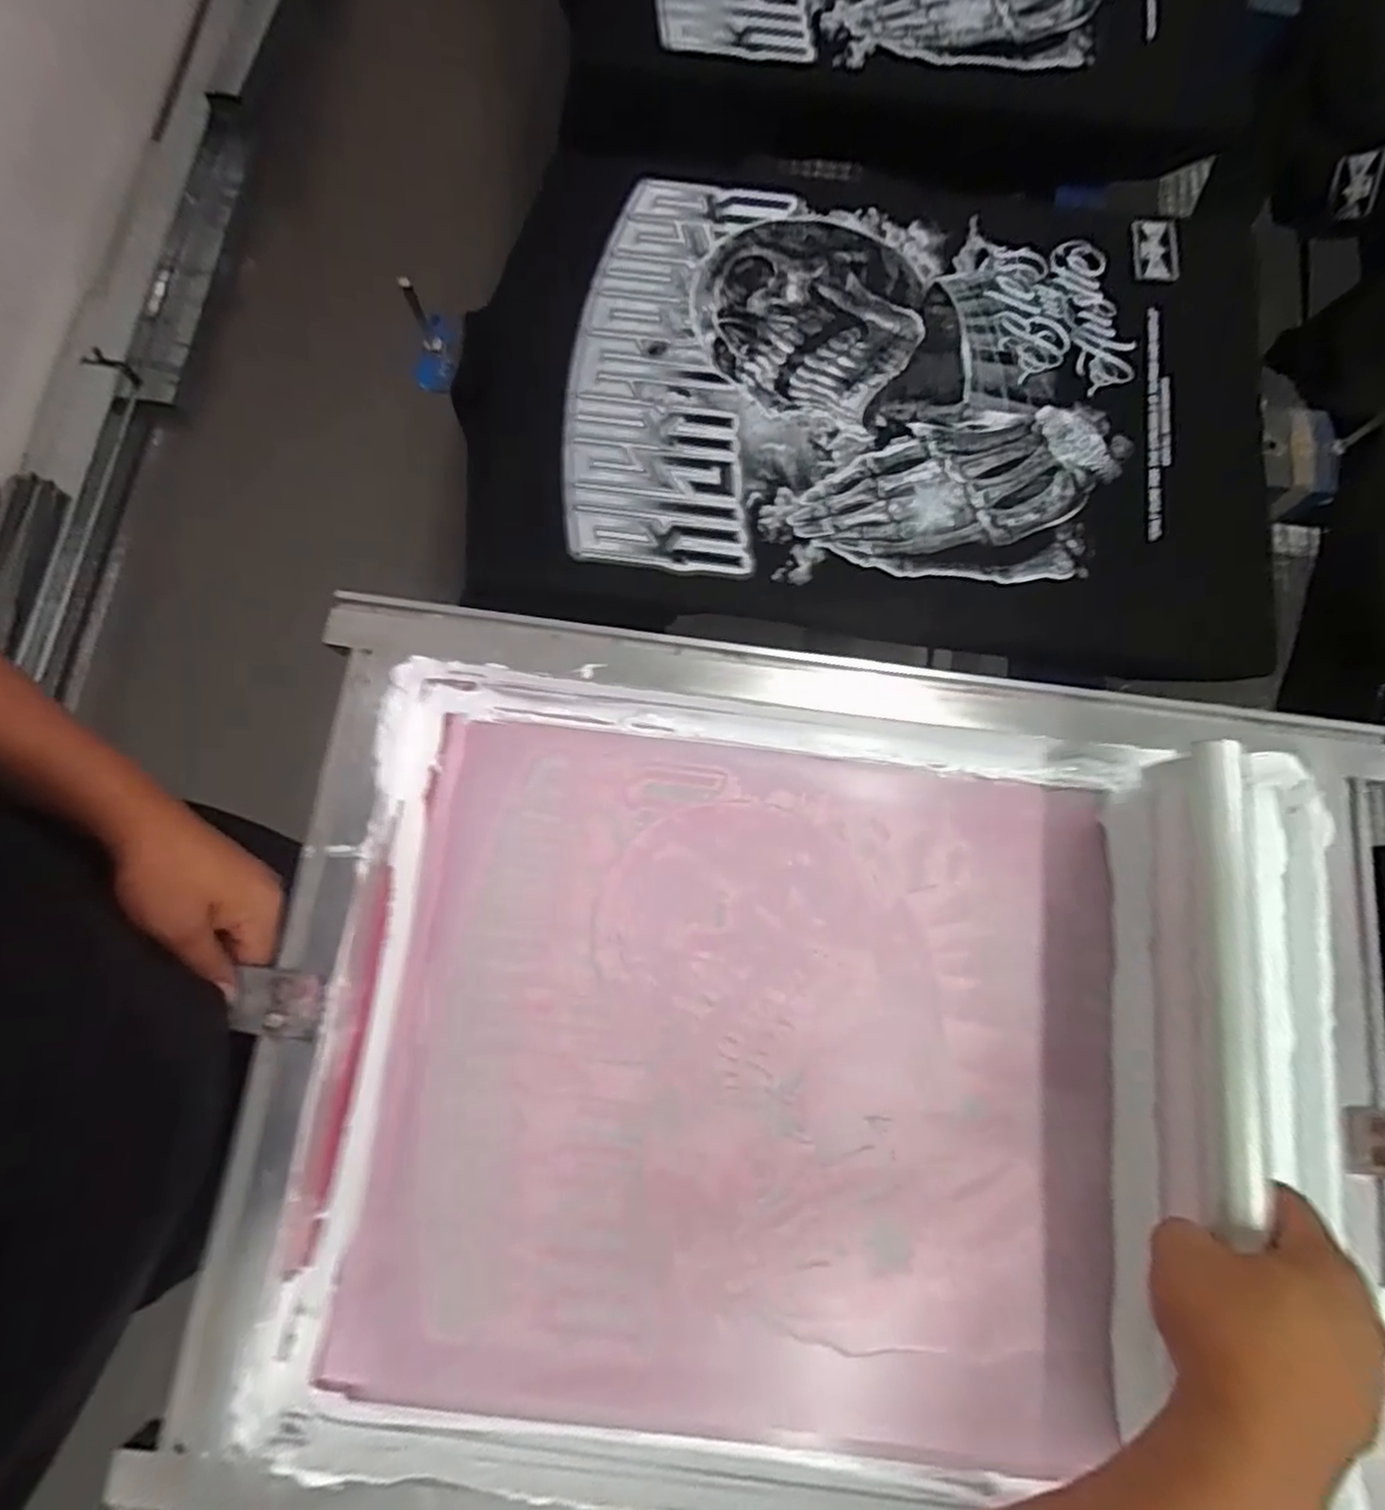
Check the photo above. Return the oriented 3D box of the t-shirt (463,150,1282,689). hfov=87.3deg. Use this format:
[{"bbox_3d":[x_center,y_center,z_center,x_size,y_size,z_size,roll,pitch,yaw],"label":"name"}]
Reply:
[{"bbox_3d":[0.132,-0.279,0.605,0.634,0.067,0.415,7,77,0],"label":"t-shirt"}]

